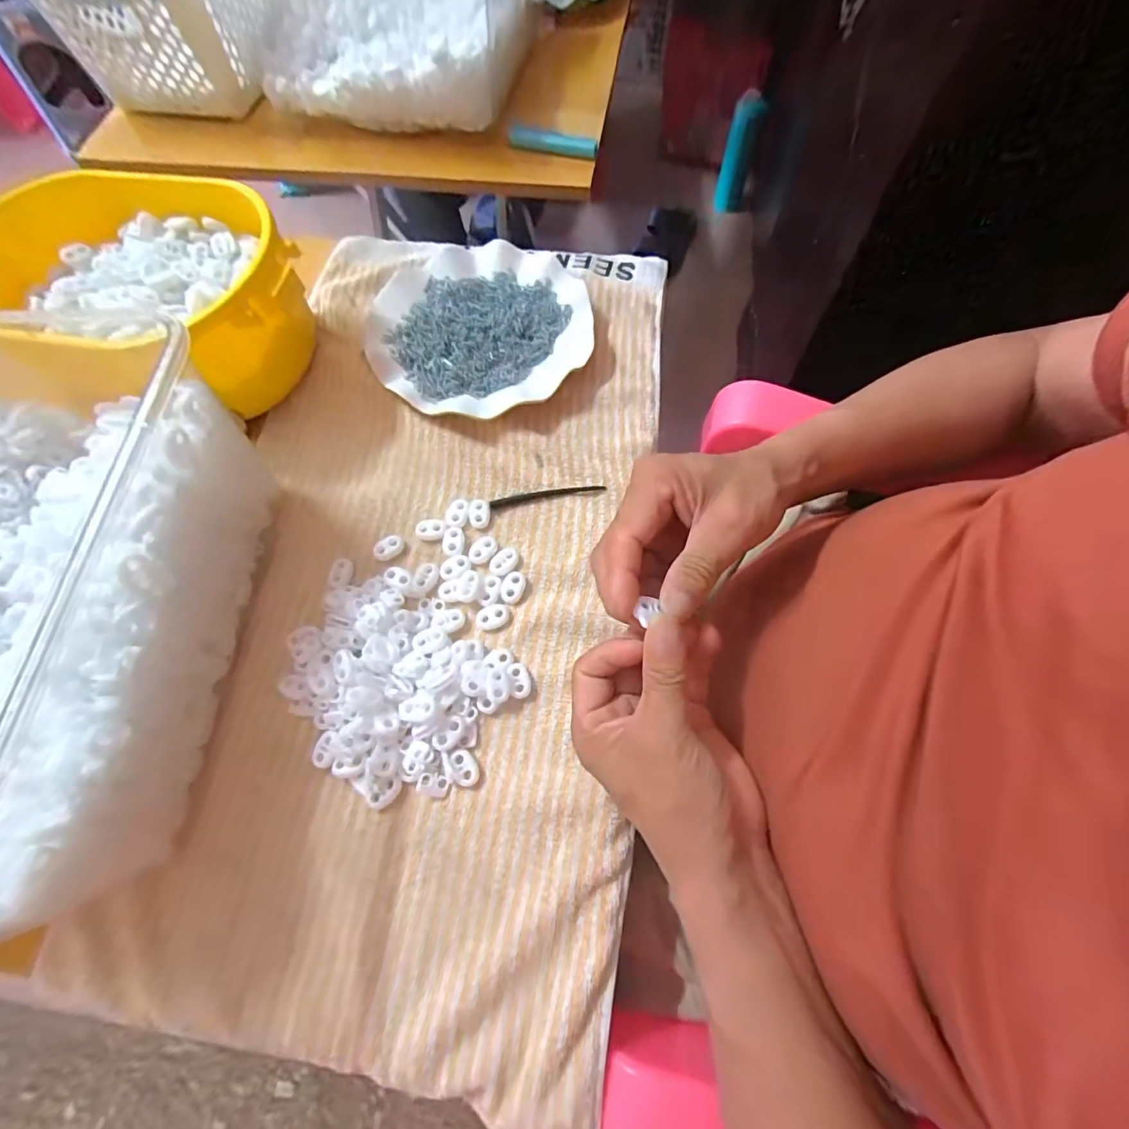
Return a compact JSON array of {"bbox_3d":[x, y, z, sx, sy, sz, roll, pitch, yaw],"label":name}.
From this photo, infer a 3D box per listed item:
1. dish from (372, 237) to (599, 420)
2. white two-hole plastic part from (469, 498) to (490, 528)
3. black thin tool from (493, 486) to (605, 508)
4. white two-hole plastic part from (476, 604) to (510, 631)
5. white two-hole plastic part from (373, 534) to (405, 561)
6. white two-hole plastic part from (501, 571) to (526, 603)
[{"bbox_3d":[-0.071,-0.202,0.417,0.176,0.019,0.176,0,69,-1],"label":"dish"},{"bbox_3d":[-0.062,-0.038,0.366,0.015,0.004,0.023,-5,69,-3],"label":"white two-hole plastic part"},{"bbox_3d":[-0.013,-0.053,0.372,0.085,0.007,0.009,-8,69,-4],"label":"black thin tool"},{"bbox_3d":[-0.049,0.035,0.336,0.022,0.004,0.016,-19,70,-8],"label":"white two-hole plastic part"},{"bbox_3d":[-0.126,-0.012,0.359,0.022,0.007,0.014,-32,73,-13],"label":"white two-hole plastic part"},{"bbox_3d":[-0.035,0.015,0.343,0.017,0.005,0.022,8,69,2],"label":"white two-hole plastic part"}]

